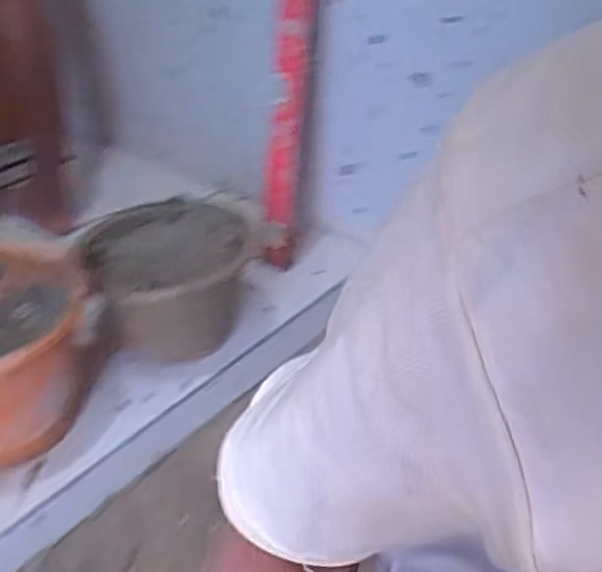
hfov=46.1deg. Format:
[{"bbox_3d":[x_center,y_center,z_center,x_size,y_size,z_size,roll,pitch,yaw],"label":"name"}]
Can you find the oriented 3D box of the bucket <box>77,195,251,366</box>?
[{"bbox_3d":[-0.188,-0.006,1.033,0.214,0.170,0.242,-15,37,-13],"label":"bucket"}]

